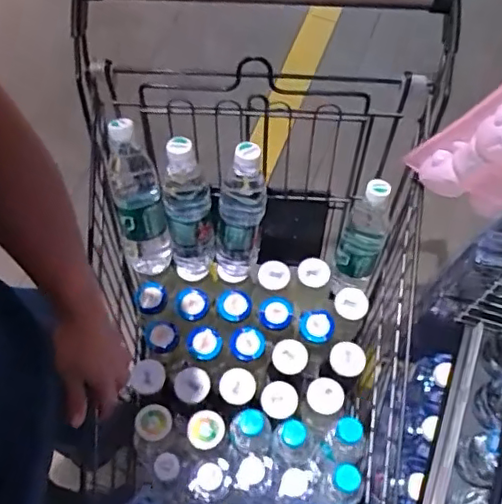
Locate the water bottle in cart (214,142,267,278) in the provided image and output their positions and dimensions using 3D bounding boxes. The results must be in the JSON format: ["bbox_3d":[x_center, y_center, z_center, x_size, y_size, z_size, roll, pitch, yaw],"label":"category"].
[{"bbox_3d":[-0.014,-0.059,0.791,0.065,0.228,0.062,14,43,6],"label":"water bottle in cart"}]

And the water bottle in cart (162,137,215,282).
[{"bbox_3d":[-0.086,-0.059,0.788,0.060,0.235,0.057,-6,44,-2],"label":"water bottle in cart"}]

